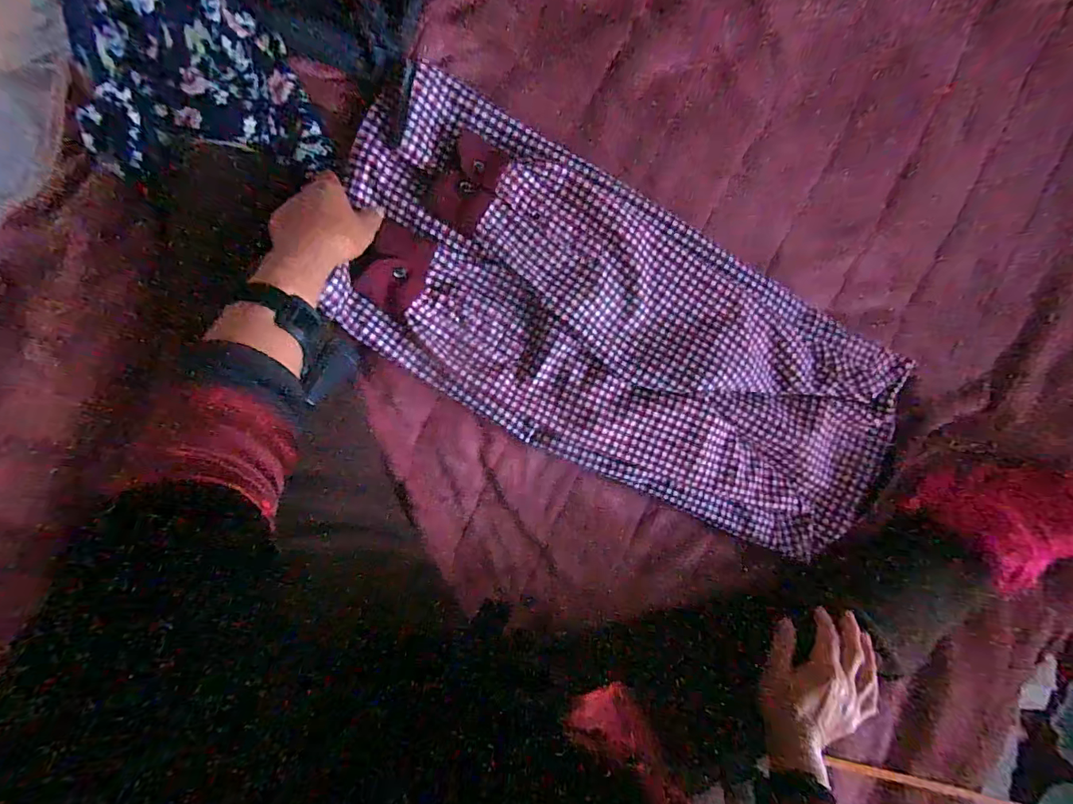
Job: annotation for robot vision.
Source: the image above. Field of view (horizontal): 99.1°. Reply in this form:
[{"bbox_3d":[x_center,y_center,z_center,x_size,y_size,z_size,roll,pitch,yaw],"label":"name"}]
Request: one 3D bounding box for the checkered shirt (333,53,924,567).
[{"bbox_3d":[0.109,-0.068,0.526,0.704,0.043,0.299,28,92,-8],"label":"checkered shirt"}]

